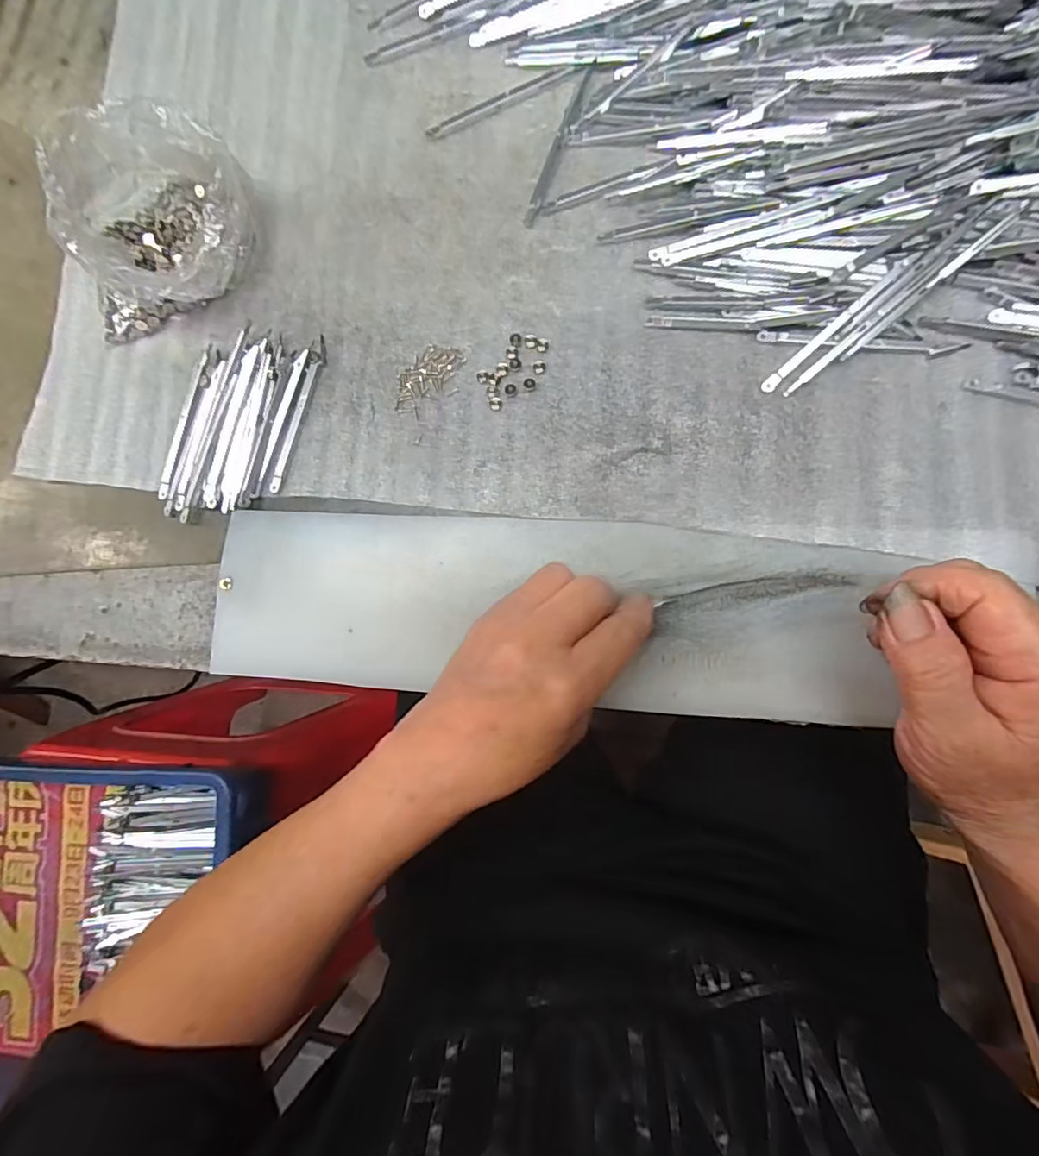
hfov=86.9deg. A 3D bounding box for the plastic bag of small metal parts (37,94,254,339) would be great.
[{"bbox_3d":[-0.207,-0.195,0.303,0.109,0.073,0.086,-3,86,9],"label":"plastic bag of small metal parts"}]

